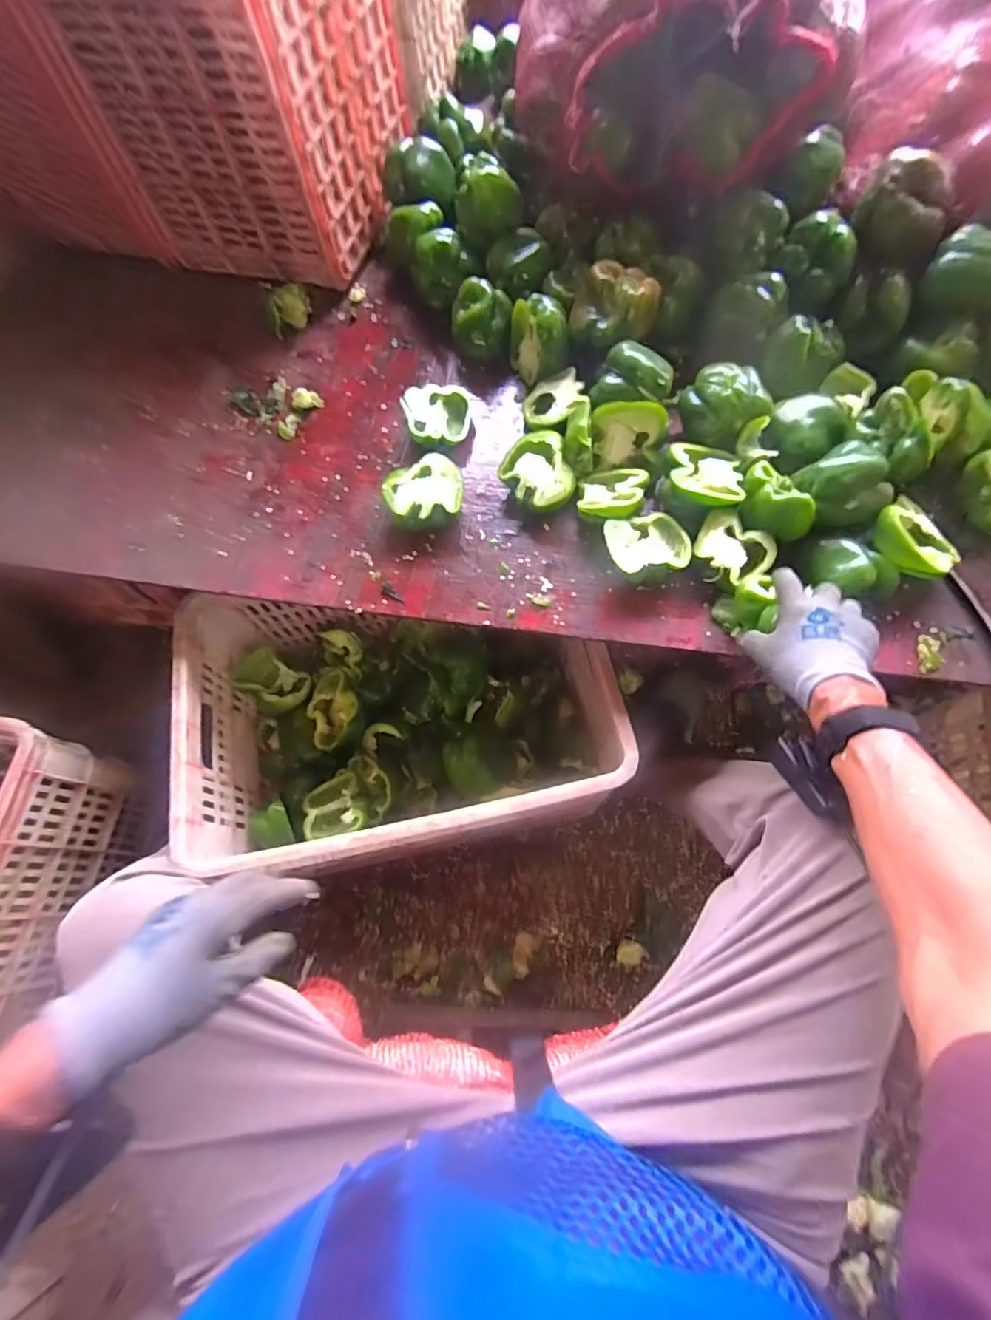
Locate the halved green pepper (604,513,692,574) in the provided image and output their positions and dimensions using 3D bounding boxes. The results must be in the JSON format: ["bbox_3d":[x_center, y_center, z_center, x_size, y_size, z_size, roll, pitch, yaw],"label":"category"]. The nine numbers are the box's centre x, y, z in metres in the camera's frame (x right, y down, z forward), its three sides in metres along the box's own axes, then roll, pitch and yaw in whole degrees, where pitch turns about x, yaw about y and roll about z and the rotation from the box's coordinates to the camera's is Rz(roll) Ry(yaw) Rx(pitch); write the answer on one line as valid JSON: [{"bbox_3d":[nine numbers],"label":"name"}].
[{"bbox_3d":[0.158,-0.115,0.589,0.083,0.048,0.070,-10,68,-1],"label":"halved green pepper"}]

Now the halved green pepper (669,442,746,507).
[{"bbox_3d":[0.224,-0.196,0.593,0.079,0.028,0.080,8,68,6],"label":"halved green pepper"}]

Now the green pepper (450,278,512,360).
[{"bbox_3d":[-0.017,-0.430,0.711,0.075,0.063,0.071,-1,68,2],"label":"green pepper"}]

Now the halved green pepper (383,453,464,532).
[{"bbox_3d":[-0.077,-0.181,0.630,0.084,0.049,0.077,-1,68,2],"label":"halved green pepper"}]

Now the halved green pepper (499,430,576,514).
[{"bbox_3d":[0.048,-0.207,0.634,0.070,0.052,0.089,-26,69,-8],"label":"halved green pepper"}]

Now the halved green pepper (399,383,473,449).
[{"bbox_3d":[-0.071,-0.294,0.684,0.086,0.027,0.086,-3,71,-20],"label":"halved green pepper"}]

